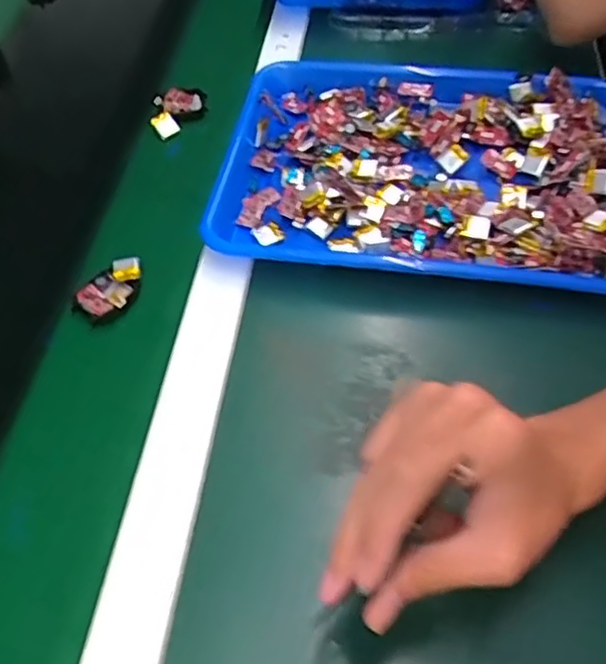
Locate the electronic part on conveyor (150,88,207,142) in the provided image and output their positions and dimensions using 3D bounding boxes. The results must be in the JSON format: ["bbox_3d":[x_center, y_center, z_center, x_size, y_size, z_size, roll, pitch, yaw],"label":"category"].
[{"bbox_3d":[-0.121,-0.214,0.625,0.050,0.022,0.054,-5,53,2],"label":"electronic part on conveyor"}]

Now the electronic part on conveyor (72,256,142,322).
[{"bbox_3d":[-0.146,-0.034,0.493,0.040,0.016,0.054,32,62,26],"label":"electronic part on conveyor"}]

